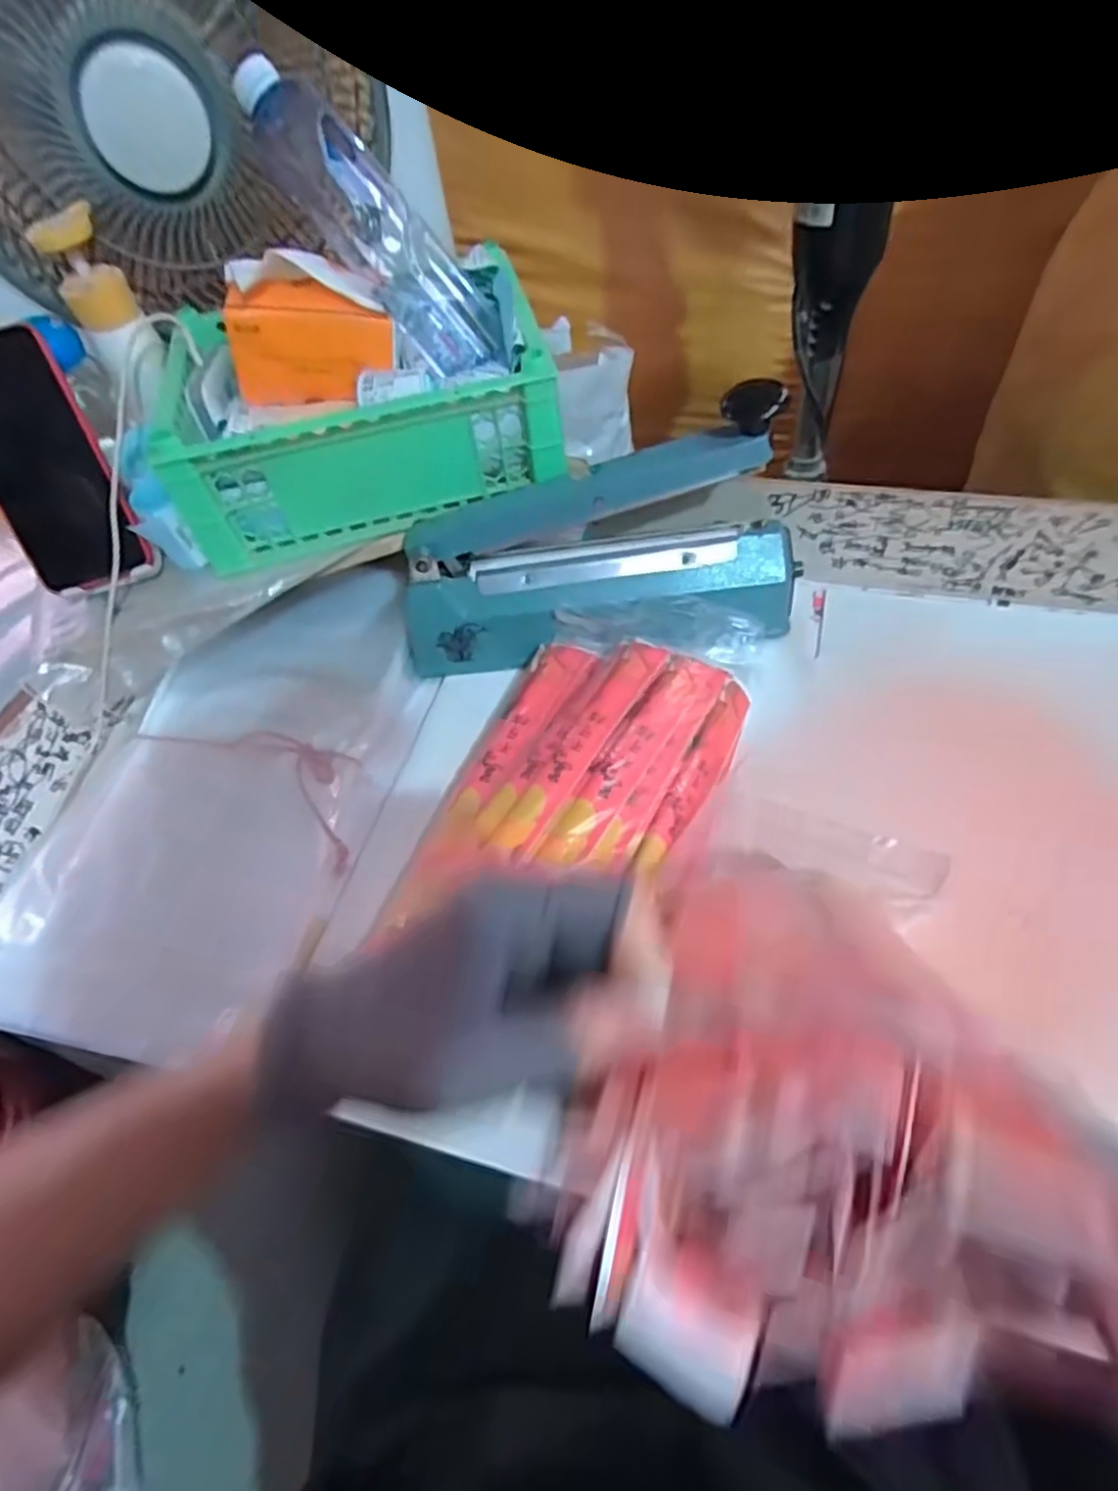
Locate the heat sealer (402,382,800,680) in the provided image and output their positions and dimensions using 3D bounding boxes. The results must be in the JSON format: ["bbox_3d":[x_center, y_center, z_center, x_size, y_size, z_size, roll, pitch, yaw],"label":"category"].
[{"bbox_3d":[0.022,-0.145,0.570,0.309,0.174,0.104,-14,54,10],"label":"heat sealer"}]

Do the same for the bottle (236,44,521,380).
[{"bbox_3d":[-0.123,-0.377,0.538,0.243,0.064,0.068,47,63,-10],"label":"bottle"}]

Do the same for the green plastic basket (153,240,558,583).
[{"bbox_3d":[-0.156,-0.270,0.584,0.290,0.113,0.200,-11,54,-4],"label":"green plastic basket"}]

